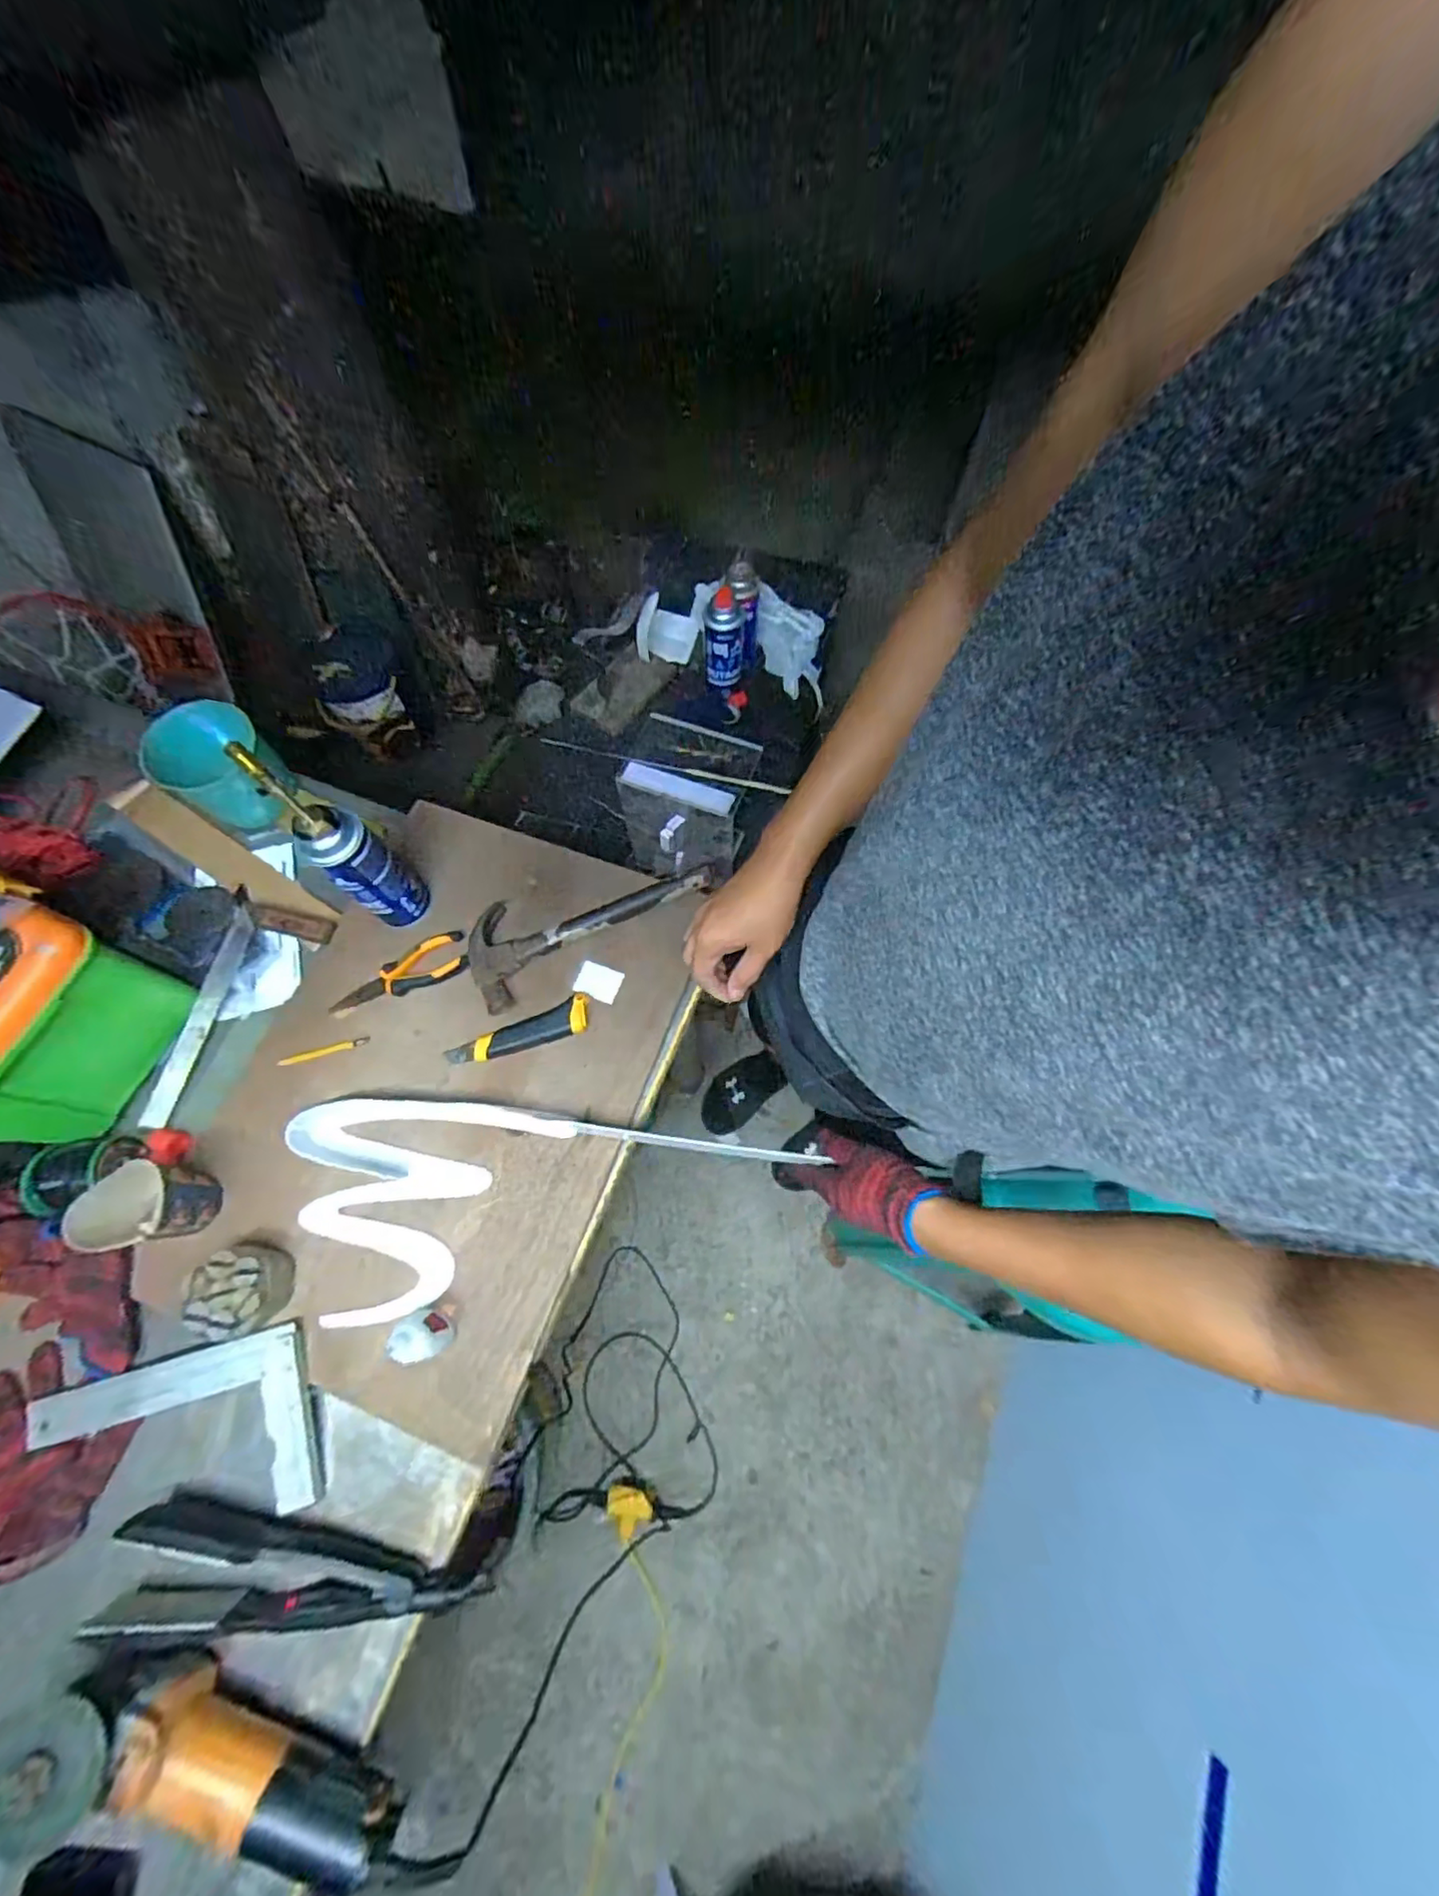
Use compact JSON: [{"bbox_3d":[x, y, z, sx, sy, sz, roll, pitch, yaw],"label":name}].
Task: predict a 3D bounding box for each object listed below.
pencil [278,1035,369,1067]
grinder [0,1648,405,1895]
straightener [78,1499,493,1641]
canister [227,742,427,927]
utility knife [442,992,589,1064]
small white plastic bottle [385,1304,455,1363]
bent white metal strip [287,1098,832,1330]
[{"bbox_3d":[-0.439,0.116,0.704,0.099,0.012,0.009,-14,70,-6],"label":"pencil"},{"bbox_3d":[-0.383,0.617,0.473,0.282,0.091,0.079,16,70,5],"label":"grinder"},{"bbox_3d":[-0.353,0.537,0.526,0.297,0.050,0.076,9,69,3],"label":"straightener"},{"bbox_3d":[-0.400,-0.101,0.671,0.106,0.245,0.063,33,72,11],"label":"canister"},{"bbox_3d":[-0.223,0.096,0.700,0.162,0.018,0.042,-19,71,-8],"label":"utility knife"},{"bbox_3d":[-0.275,0.353,0.573,0.046,0.073,0.039,-17,71,-7],"label":"small white plastic bottle"},{"bbox_3d":[-0.194,0.238,0.626,0.451,0.048,0.204,-7,70,0],"label":"bent white metal strip"}]

